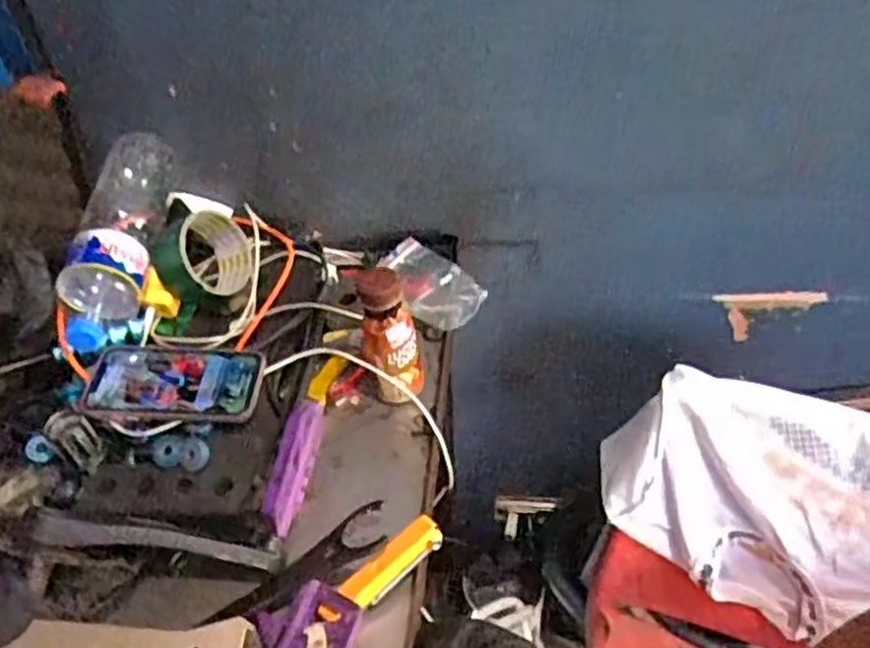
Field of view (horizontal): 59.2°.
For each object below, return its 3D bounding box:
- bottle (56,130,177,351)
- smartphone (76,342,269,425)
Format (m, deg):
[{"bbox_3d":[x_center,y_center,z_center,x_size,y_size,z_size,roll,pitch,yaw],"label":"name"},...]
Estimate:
[{"bbox_3d":[-0.324,-0.083,0.783,0.085,0.080,0.269,-7,44,-3],"label":"bottle"},{"bbox_3d":[-0.239,0.051,0.697,0.161,0.014,0.087,3,46,2],"label":"smartphone"}]

